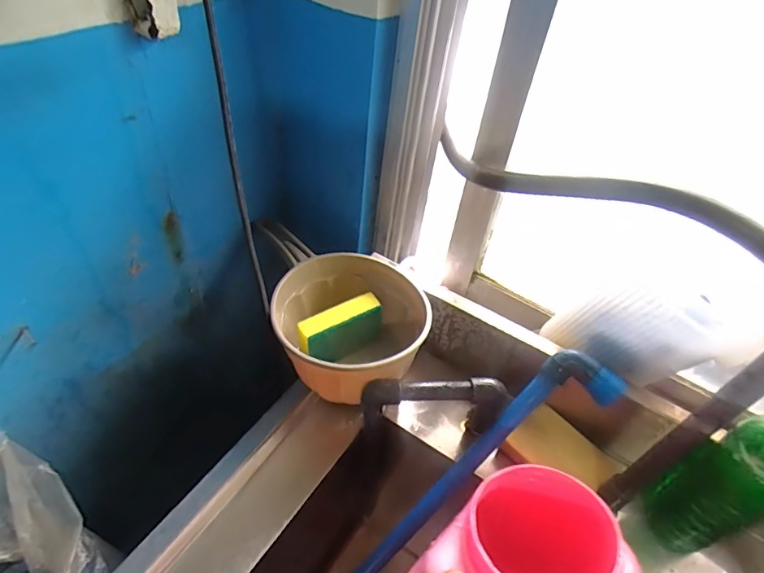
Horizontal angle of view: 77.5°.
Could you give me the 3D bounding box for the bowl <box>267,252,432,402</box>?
[{"bbox_3d":[-0.042,0.059,0.602,0.187,0.110,0.168,20,47,12],"label":"bowl"}]

